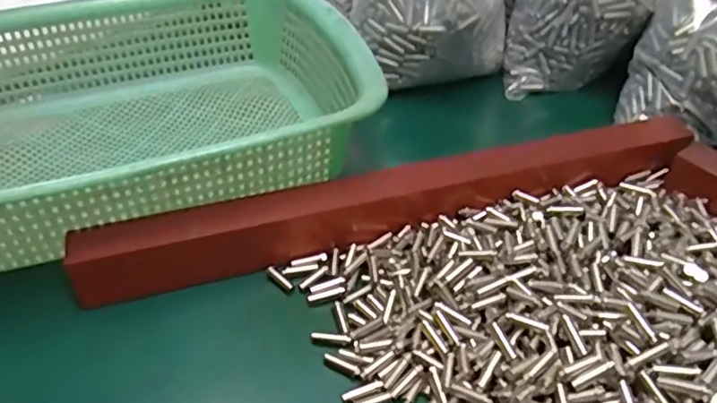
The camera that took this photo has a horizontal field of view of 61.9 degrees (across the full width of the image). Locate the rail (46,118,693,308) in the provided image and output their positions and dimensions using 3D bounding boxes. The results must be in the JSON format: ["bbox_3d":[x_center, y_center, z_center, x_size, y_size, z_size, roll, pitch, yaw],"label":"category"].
[{"bbox_3d":[0.031,-0.007,0.367,0.387,0.025,0.032,-12,45,-13],"label":"rail"}]

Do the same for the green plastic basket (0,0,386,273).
[{"bbox_3d":[-0.147,-0.059,0.406,0.297,0.092,0.217,-18,46,-18],"label":"green plastic basket"}]

